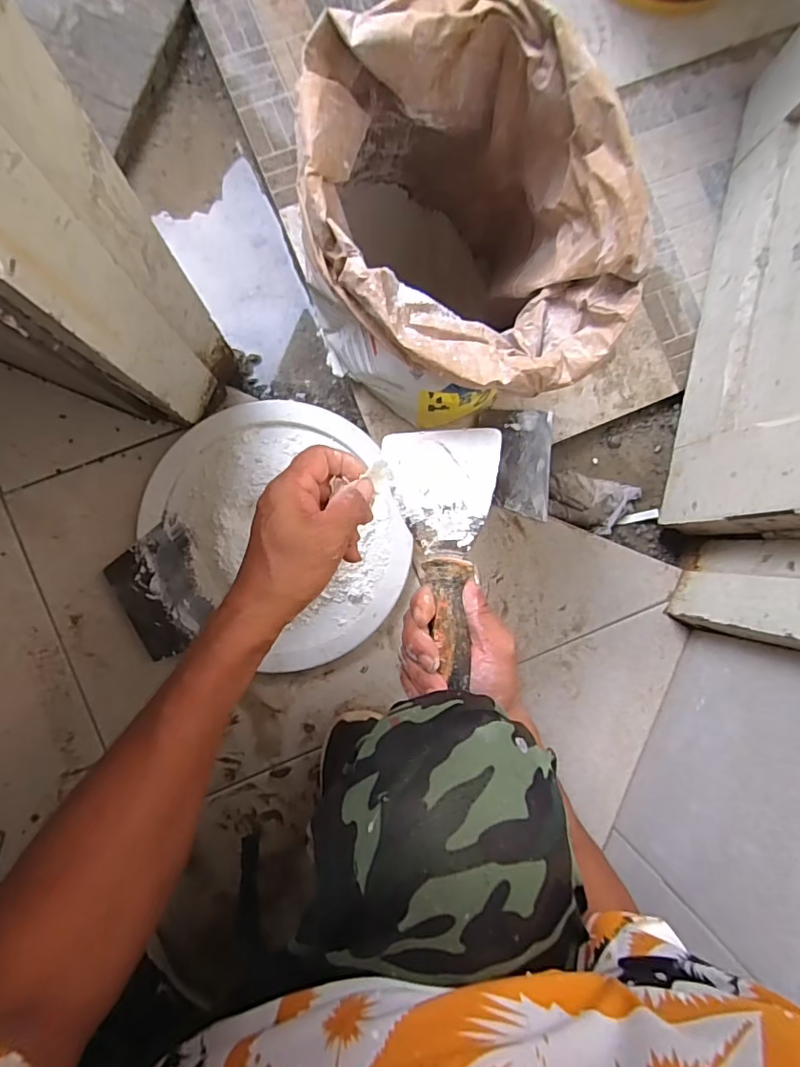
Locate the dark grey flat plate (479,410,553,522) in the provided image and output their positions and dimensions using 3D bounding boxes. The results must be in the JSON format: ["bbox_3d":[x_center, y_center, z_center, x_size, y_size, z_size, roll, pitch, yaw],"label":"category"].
[{"bbox_3d":[0.140,-0.089,0.645,0.094,0.009,0.139,7,73,-10],"label":"dark grey flat plate"}]

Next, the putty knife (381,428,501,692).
[{"bbox_3d":[0.039,0.018,0.396,0.085,0.028,0.186,-5,89,23],"label":"putty knife"}]

